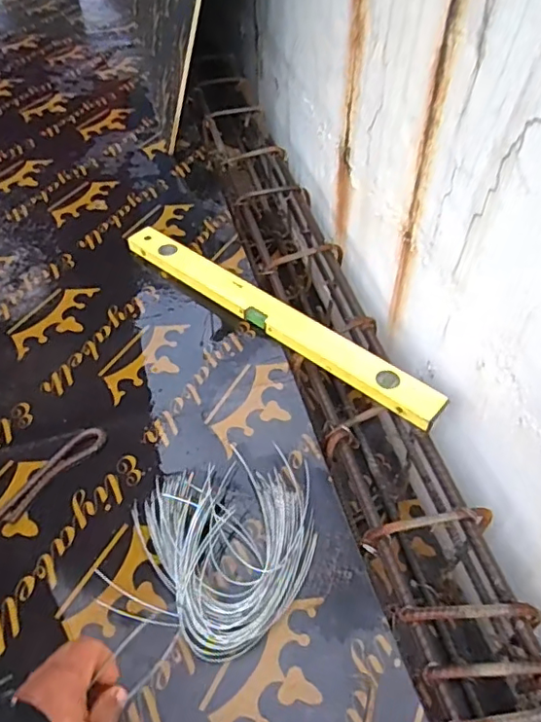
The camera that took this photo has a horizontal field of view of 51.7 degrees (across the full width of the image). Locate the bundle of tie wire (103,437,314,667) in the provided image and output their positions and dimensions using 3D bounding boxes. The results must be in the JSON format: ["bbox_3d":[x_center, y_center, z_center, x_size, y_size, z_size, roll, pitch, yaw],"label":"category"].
[{"bbox_3d":[-0.055,0.194,0.613,0.193,0.028,0.219,13,50,11],"label":"bundle of tie wire"}]

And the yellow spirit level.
[{"bbox_3d":[-0.005,-0.073,0.851,0.587,0.027,0.059,33,56,26],"label":"yellow spirit level"}]

